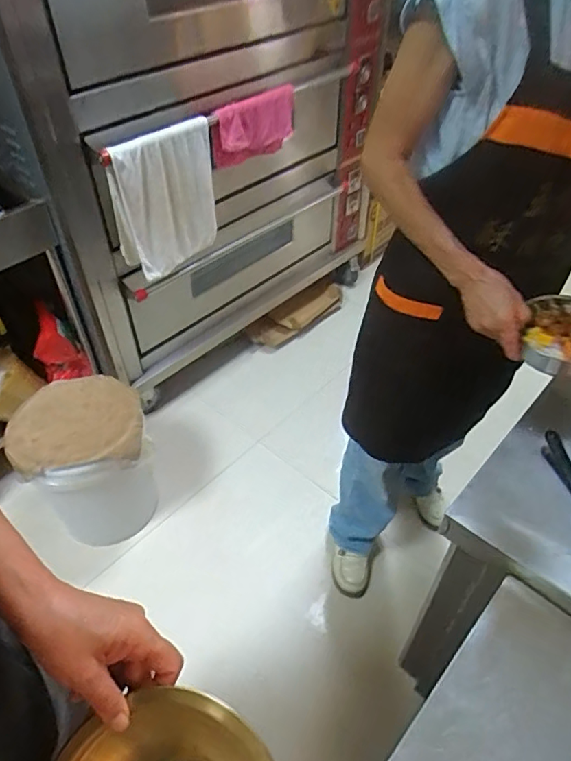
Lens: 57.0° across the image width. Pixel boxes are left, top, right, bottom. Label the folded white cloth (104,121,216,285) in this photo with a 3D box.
[{"bbox_3d":[-0.298,-0.459,1.358,0.061,0.325,0.300,31,54,28],"label":"folded white cloth"}]

